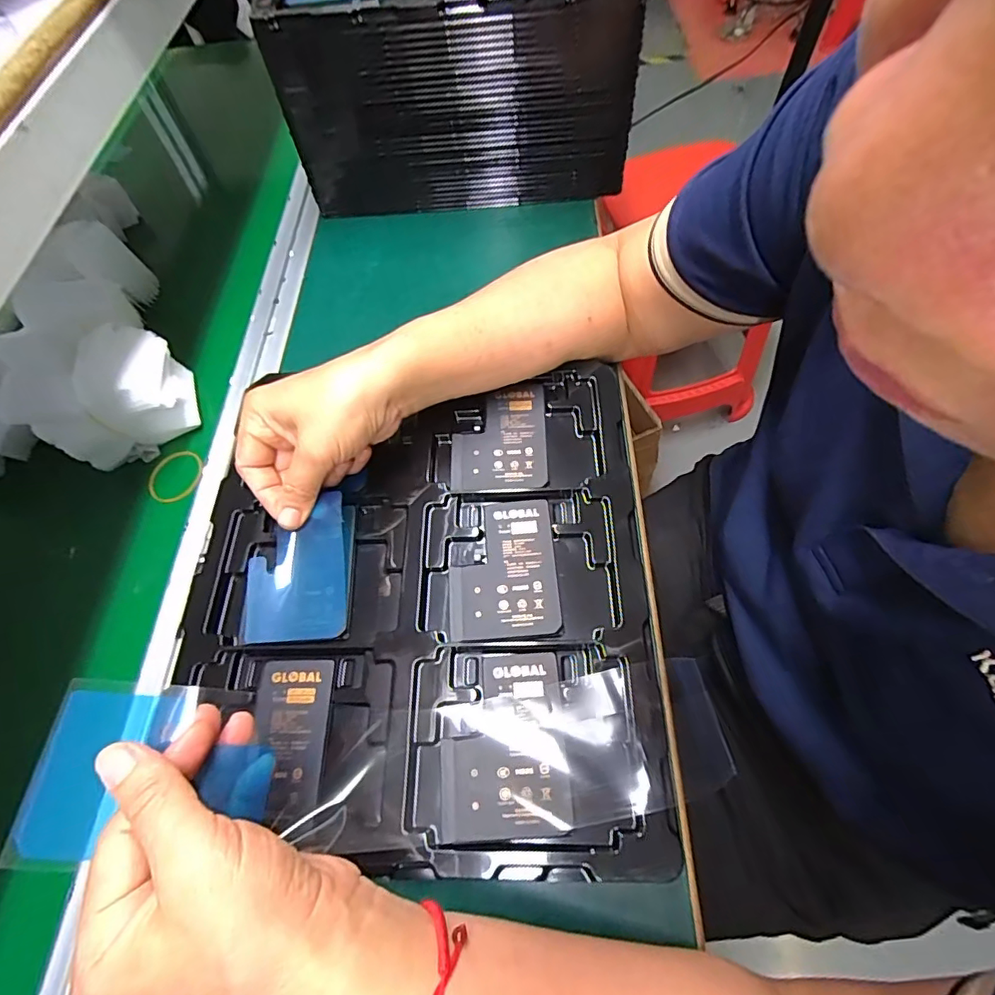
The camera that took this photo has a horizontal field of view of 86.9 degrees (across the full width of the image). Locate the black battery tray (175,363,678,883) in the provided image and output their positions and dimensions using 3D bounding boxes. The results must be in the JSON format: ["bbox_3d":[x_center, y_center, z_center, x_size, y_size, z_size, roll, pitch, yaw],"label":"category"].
[{"bbox_3d":[-0.055,0.051,0.329,0.277,0.016,0.296,-2,61,3],"label":"black battery tray"}]

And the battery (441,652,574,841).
[{"bbox_3d":[0.003,0.130,0.283,0.065,0.005,0.087,-5,61,2],"label":"battery"}]

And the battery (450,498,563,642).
[{"bbox_3d":[0.003,0.043,0.329,0.066,0.004,0.087,-6,61,1],"label":"battery"}]

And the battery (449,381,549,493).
[{"bbox_3d":[0.000,-0.044,0.373,0.067,0.007,0.087,-2,61,3],"label":"battery"}]

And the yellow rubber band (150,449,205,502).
[{"bbox_3d":[-0.262,-0.018,0.429,0.043,0.005,0.047,0,60,0],"label":"yellow rubber band"}]

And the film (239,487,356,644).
[{"bbox_3d":[-0.127,0.043,0.327,0.063,0.025,0.086,-4,61,2],"label":"film"}]

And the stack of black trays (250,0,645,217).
[{"bbox_3d":[-0.038,-0.448,0.546,0.317,0.175,0.238,-3,61,3],"label":"stack of black trays"}]

